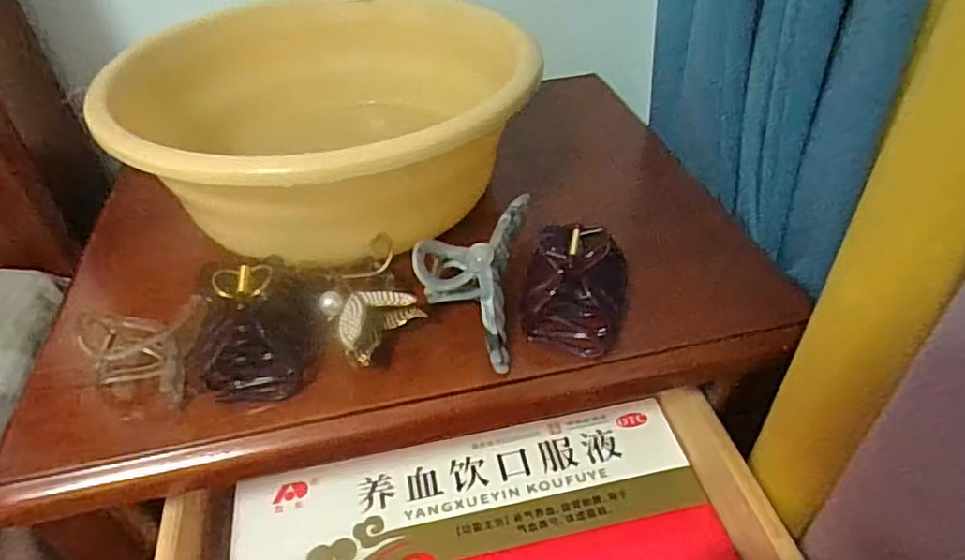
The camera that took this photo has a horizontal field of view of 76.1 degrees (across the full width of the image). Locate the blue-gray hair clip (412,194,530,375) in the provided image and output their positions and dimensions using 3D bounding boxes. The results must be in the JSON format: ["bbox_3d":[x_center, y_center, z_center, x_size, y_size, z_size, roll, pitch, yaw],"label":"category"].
[{"bbox_3d":[-0.009,-0.002,0.388,0.063,0.046,0.115,5,41,8],"label":"blue-gray hair clip"}]

